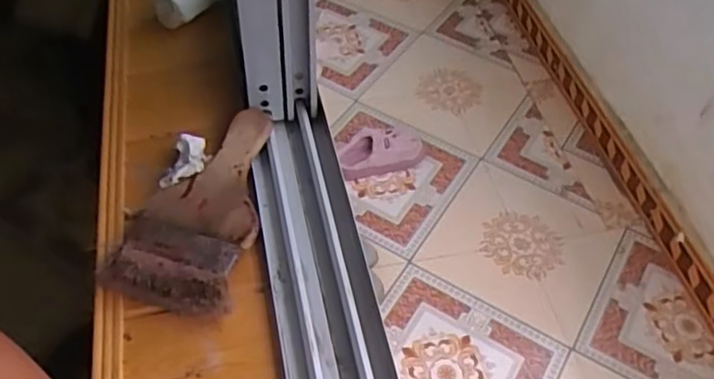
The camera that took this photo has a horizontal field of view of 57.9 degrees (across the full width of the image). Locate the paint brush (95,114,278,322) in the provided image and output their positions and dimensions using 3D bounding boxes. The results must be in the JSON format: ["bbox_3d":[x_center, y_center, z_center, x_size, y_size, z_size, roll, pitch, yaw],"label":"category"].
[{"bbox_3d":[-0.125,0.007,0.523,0.108,0.040,0.199,9,51,6],"label":"paint brush"}]

